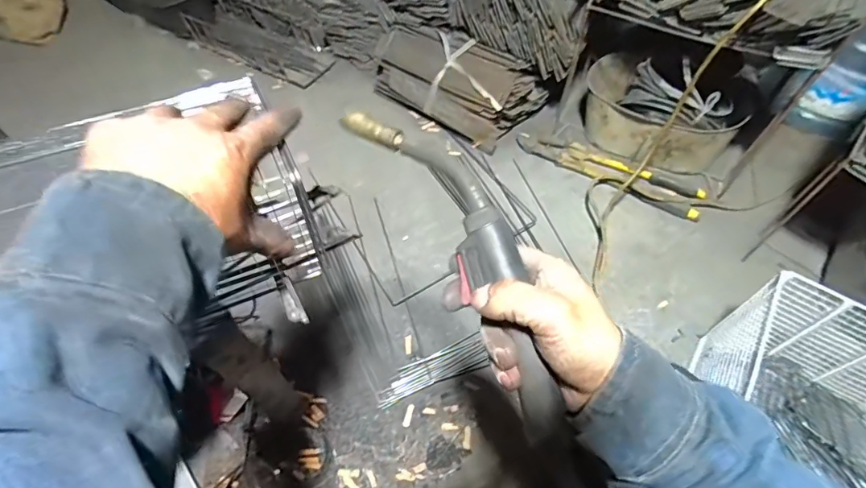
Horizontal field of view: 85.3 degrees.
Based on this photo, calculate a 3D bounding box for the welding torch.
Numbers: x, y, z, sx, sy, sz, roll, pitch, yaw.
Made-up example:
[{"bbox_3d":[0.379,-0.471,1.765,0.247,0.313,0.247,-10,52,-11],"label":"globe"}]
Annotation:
[{"bbox_3d":[0.023,0.007,0.316,0.057,0.032,0.262,-24,77,-12],"label":"welding torch"}]

